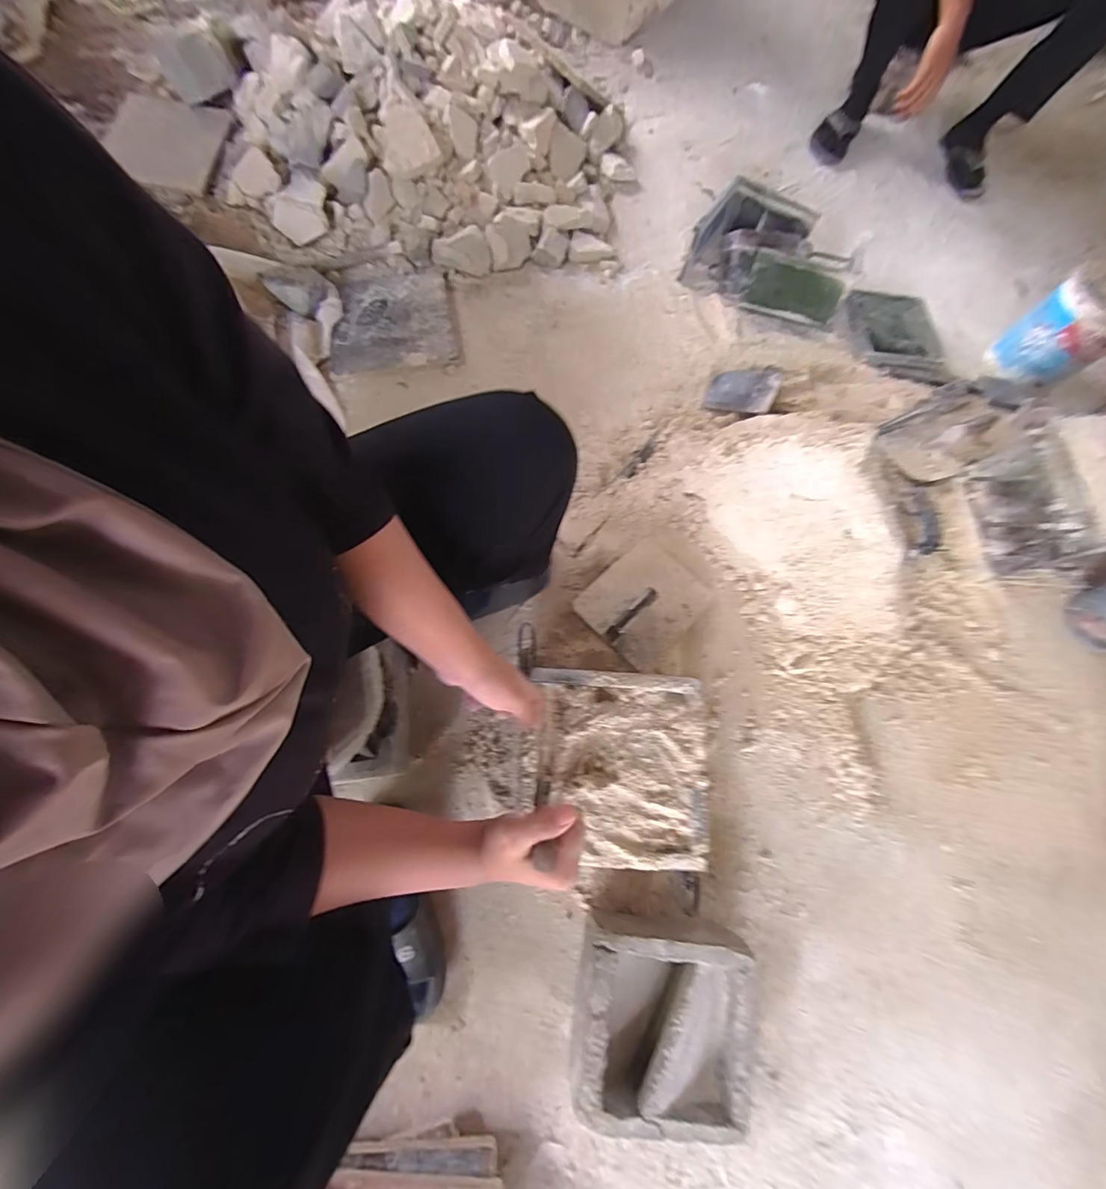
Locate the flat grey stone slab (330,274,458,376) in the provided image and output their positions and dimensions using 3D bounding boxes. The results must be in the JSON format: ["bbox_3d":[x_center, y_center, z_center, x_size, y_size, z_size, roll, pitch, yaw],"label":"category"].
[{"bbox_3d":[-0.335,-0.571,0.975,0.243,0.017,0.253,-7,74,-6],"label":"flat grey stone slab"}]

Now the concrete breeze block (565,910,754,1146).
[{"bbox_3d":[0.135,0.534,0.601,0.201,0.103,0.202,10,72,-4],"label":"concrete breeze block"}]

